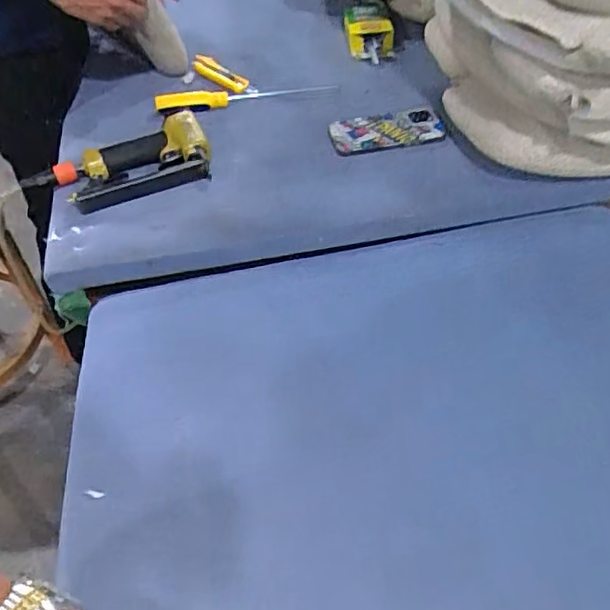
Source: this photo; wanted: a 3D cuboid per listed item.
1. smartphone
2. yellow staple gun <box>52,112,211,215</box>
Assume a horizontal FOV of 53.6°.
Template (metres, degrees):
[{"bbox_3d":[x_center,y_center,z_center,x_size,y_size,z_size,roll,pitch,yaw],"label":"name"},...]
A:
[{"bbox_3d":[0.115,-0.247,0.860,0.153,0.012,0.070,-10,64,0],"label":"smartphone"},{"bbox_3d":[-0.236,-0.192,0.830,0.202,0.050,0.118,-17,50,-11],"label":"yellow staple gun"}]

